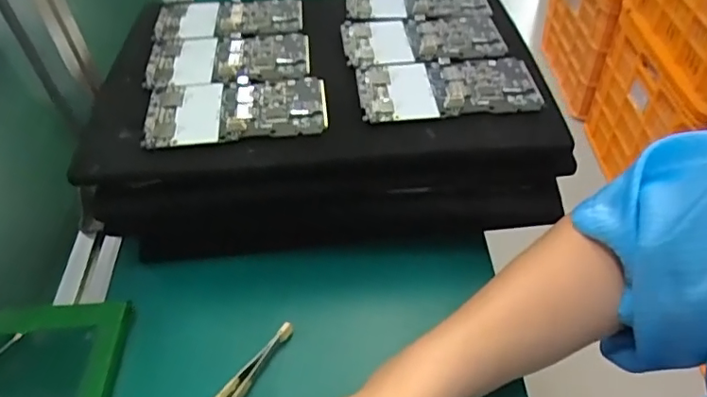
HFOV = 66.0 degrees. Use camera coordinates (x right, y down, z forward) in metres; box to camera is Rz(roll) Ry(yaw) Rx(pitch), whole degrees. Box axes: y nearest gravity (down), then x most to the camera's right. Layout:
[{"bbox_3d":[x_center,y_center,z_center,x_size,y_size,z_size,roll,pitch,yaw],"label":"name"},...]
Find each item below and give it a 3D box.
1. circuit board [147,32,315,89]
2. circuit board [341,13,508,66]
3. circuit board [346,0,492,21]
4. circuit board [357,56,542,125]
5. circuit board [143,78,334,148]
[{"bbox_3d":[-0.100,-0.113,0.439,0.126,0.008,0.064,-5,48,0],"label":"circuit board"},{"bbox_3d":[0.056,-0.134,0.451,0.129,0.013,0.069,-8,48,-2],"label":"circuit board"},{"bbox_3d":[0.059,-0.179,0.499,0.129,0.007,0.063,1,49,-2],"label":"circuit board"},{"bbox_3d":[0.069,-0.084,0.402,0.128,0.006,0.061,-7,48,-2],"label":"circuit board"},{"bbox_3d":[-0.084,-0.065,0.391,0.125,0.007,0.060,-7,48,-2],"label":"circuit board"}]

